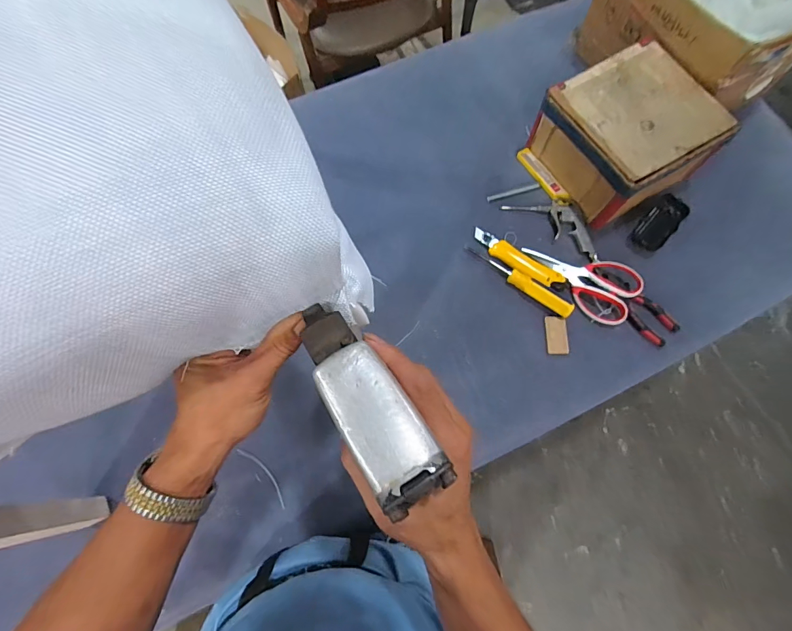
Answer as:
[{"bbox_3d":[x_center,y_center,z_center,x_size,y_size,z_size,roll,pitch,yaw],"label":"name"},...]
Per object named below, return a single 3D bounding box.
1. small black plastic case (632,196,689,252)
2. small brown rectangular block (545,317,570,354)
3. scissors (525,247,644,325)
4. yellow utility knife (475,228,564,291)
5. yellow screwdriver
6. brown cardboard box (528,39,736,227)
[{"bbox_3d":[0.458,-0.159,0.686,0.051,0.027,0.109,43,77,12],"label":"small black plastic case"},{"bbox_3d":[0.262,0.032,0.643,0.033,0.005,0.062,-3,79,10],"label":"small brown rectangular block"},{"bbox_3d":[0.301,-0.058,0.649,0.187,0.033,0.091,23,74,7],"label":"scissors"},{"bbox_3d":[0.207,-0.094,0.673,0.171,0.010,0.036,33,75,10],"label":"yellow utility knife"},{"bbox_3d":[0.204,-0.060,0.657,0.197,0.031,0.026,38,76,11],"label":"yellow screwdriver"},{"bbox_3d":[0.388,-0.306,0.676,0.225,0.125,0.216,-29,75,-9],"label":"brown cardboard box"}]

